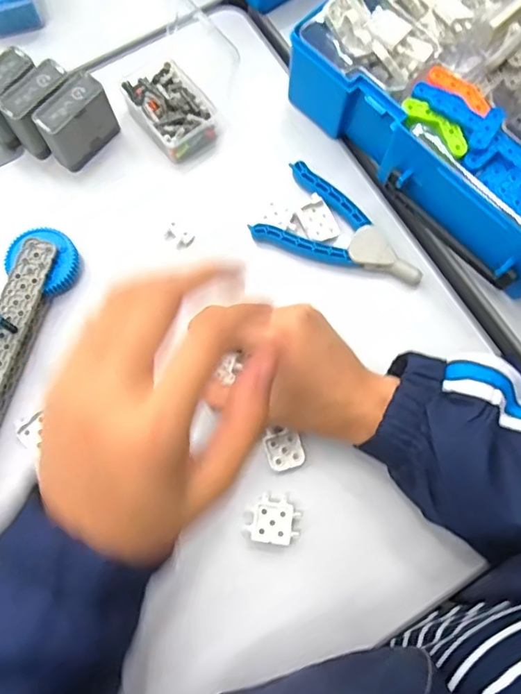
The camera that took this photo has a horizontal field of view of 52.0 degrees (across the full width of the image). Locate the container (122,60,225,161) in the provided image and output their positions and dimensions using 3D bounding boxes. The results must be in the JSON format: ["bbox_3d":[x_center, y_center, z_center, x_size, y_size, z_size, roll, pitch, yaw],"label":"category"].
[{"bbox_3d":[-0.070,-0.191,0.432,0.059,0.030,0.069,-38,79,-10],"label":"container"}]

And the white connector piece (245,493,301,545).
[{"bbox_3d":[0.008,0.116,0.362,0.036,0.009,0.030,7,76,1],"label":"white connector piece"}]

